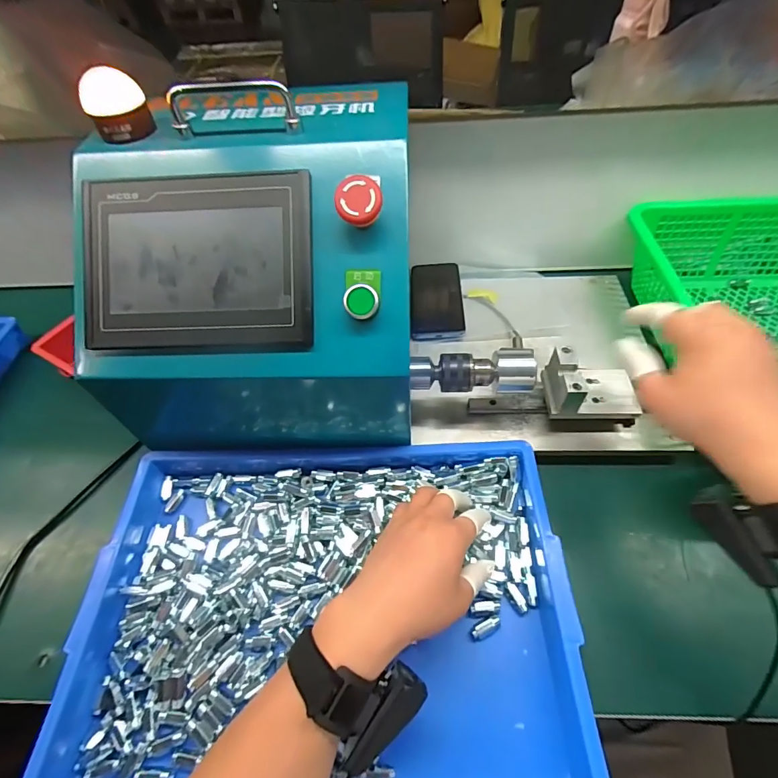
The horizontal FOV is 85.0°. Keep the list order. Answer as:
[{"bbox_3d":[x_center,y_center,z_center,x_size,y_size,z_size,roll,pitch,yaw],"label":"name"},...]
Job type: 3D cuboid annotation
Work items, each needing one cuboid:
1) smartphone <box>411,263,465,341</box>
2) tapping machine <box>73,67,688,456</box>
[{"bbox_3d":[0.067,-0.130,0.603,0.071,0.009,0.154,0,54,4],"label":"smartphone"},{"bbox_3d":[-0.003,-0.119,0.453,0.538,0.264,0.275,1,54,4],"label":"tapping machine"}]

